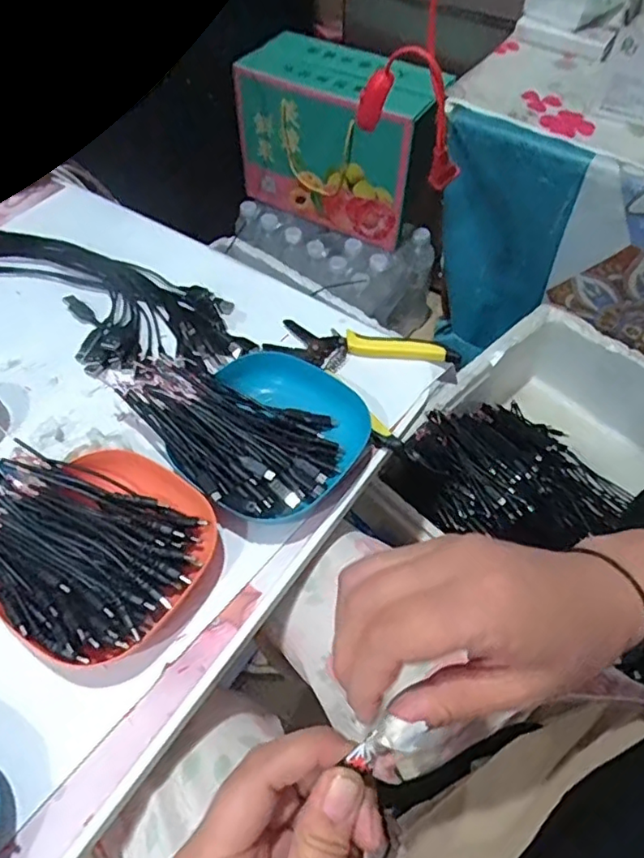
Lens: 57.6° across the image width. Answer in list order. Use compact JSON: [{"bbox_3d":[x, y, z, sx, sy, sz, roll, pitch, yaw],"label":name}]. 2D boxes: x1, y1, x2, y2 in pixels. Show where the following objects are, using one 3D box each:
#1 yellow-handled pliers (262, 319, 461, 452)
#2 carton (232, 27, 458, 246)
[{"bbox_3d":[0.026,-0.058,0.515,0.156,0.019,0.114,30,61,18],"label":"yellow-handled pliers"},{"bbox_3d":[0.029,-0.510,1.041,0.326,0.244,0.150,27,60,17],"label":"carton"}]

